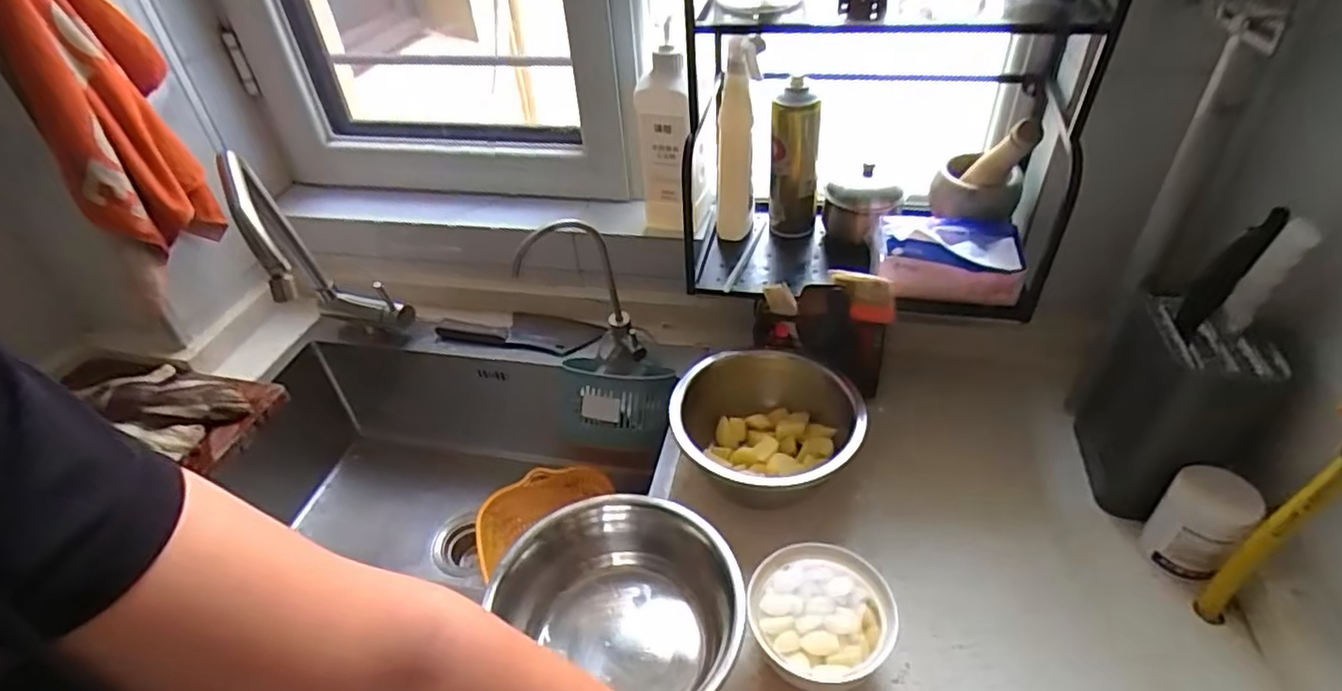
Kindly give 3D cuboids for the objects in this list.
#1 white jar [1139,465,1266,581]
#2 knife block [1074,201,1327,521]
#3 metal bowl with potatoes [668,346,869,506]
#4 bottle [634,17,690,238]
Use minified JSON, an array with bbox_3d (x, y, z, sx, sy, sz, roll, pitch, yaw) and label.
[{"bbox_3d":[0.513,0.173,0.653,0.073,0.115,0.065,-32,47,-28],"label":"white jar"},{"bbox_3d":[0.509,0.036,0.653,0.100,0.310,0.114,3,41,10],"label":"knife block"},{"bbox_3d":[0.111,0.101,0.780,0.203,0.102,0.200,-3,41,3],"label":"metal bowl with potatoes"},{"bbox_3d":[-0.007,-0.260,0.870,0.069,0.253,0.046,3,41,9],"label":"bottle"}]

